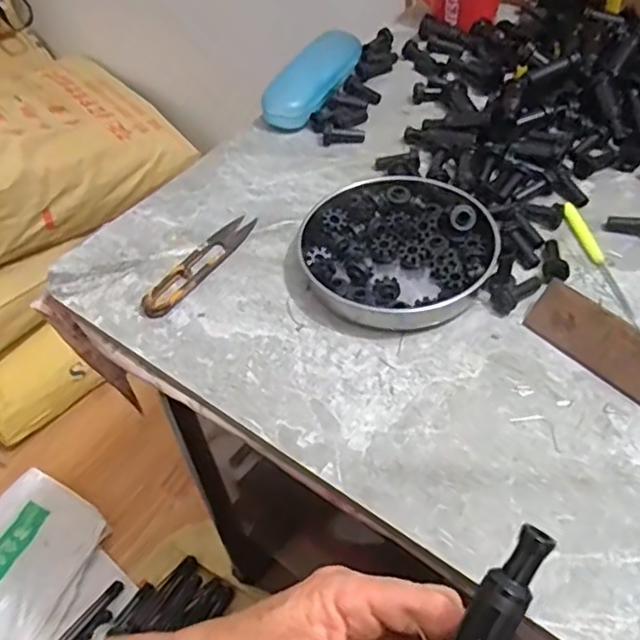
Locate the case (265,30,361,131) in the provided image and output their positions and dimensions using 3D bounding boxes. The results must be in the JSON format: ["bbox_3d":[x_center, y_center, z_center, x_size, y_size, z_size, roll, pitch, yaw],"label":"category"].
[{"bbox_3d":[0.000,-0.238,0.630,0.050,0.031,0.145,23,55,22],"label":"case"}]

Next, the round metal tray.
[{"bbox_3d":[0.055,-0.054,0.470,0.133,0.026,0.135,-2,49,2],"label":"round metal tray"}]

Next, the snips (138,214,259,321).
[{"bbox_3d":[-0.090,-0.044,0.485,0.026,0.009,0.118,25,55,23],"label":"snips"}]

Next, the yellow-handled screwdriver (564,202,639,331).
[{"bbox_3d":[0.200,-0.043,0.460,0.011,0.012,0.111,-9,49,-4],"label":"yellow-handled screwdriver"}]

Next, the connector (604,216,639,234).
[{"bbox_3d":[0.234,-0.071,0.482,0.039,0.015,0.013,10,49,31],"label":"connector"}]

